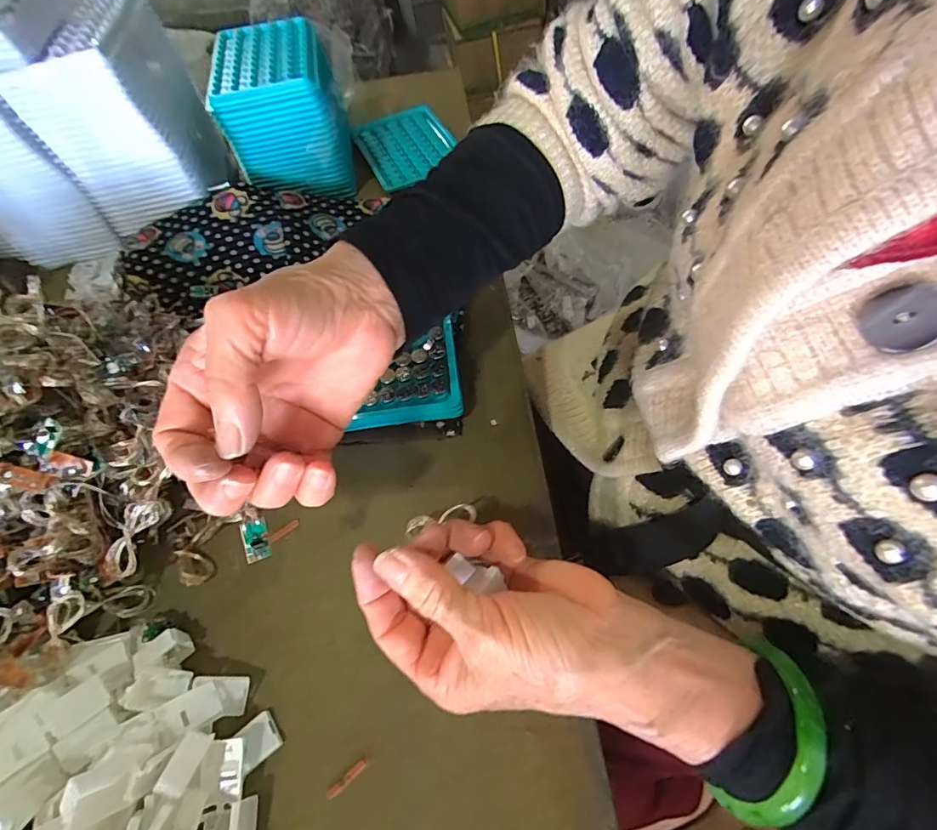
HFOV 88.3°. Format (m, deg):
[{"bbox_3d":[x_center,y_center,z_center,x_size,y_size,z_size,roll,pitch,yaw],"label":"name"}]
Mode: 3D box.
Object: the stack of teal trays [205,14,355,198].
[{"bbox_3d":[-0.168,-0.291,0.458,0.106,0.097,0.125,-11,58,-1],"label":"stack of teal trays"}]

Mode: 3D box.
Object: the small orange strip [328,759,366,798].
[{"bbox_3d":[-0.060,0.179,0.237,0.022,0.004,0.004,-38,61,-17],"label":"small orange strip"}]

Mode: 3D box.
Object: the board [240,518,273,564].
[{"bbox_3d":[-0.098,0.058,0.224,0.011,0.020,0.004,-15,15,-34],"label":"board"}]

